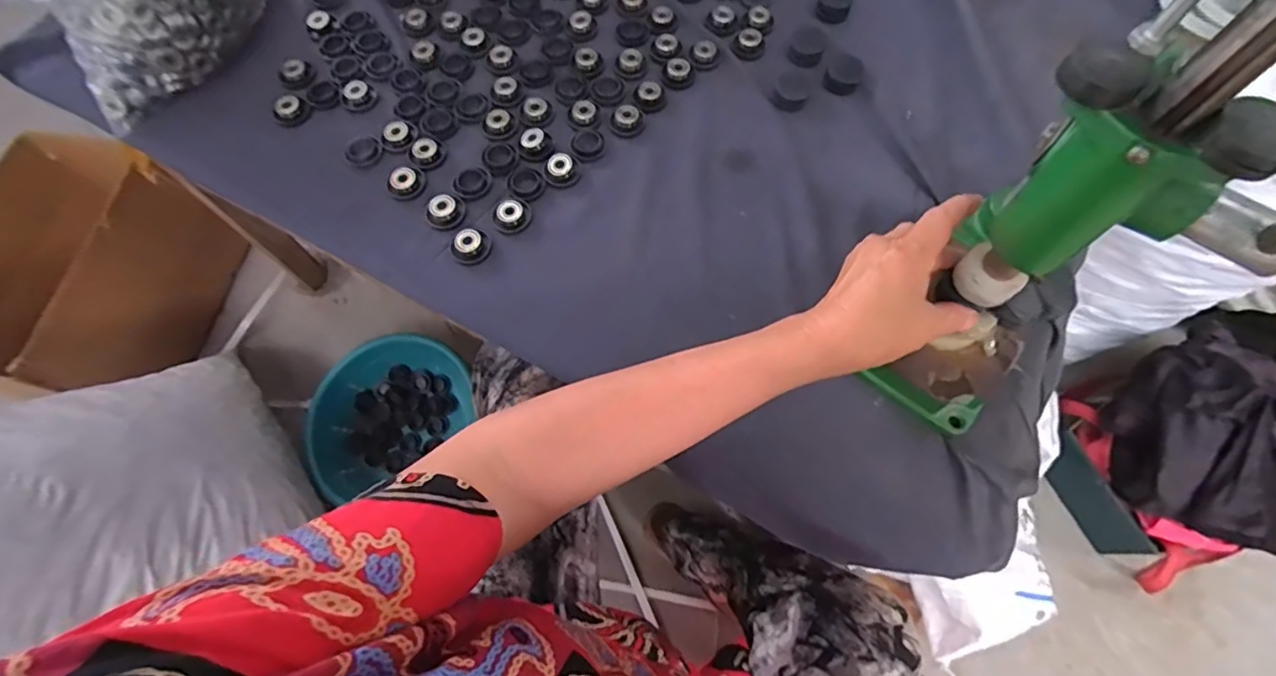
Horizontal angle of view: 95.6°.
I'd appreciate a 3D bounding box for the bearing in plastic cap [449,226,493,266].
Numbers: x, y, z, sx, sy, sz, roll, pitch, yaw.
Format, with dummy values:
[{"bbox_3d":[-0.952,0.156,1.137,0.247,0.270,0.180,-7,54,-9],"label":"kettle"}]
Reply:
[{"bbox_3d":[-0.141,-0.080,0.483,0.033,0.014,0.031,0,67,0],"label":"bearing in plastic cap"}]

